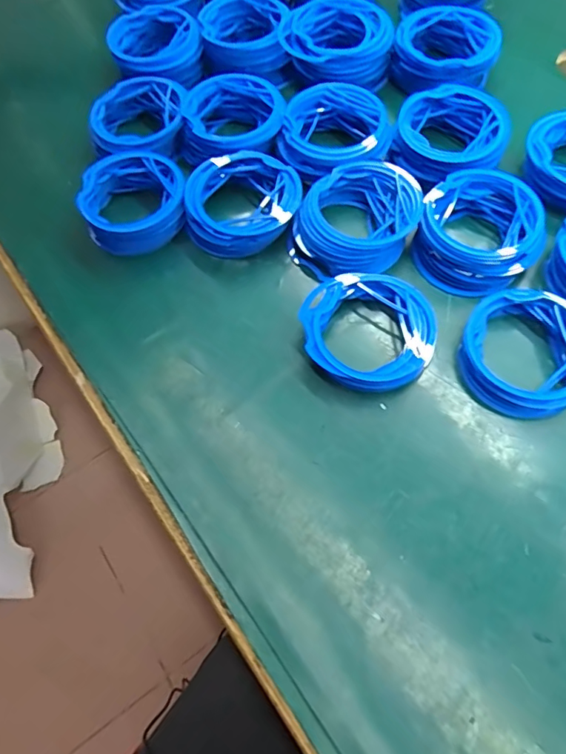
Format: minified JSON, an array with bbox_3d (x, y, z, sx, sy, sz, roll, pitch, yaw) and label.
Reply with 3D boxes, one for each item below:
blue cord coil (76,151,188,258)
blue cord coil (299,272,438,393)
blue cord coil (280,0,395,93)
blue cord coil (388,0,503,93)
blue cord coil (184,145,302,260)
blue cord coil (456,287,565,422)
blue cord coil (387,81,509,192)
[{"bbox_3d":[-0.139,-0.166,0.457,0.096,0.048,0.095,-1,64,3],"label":"blue cord coil"},{"bbox_3d":[0.068,-0.037,0.392,0.104,0.027,0.097,-1,64,3],"label":"blue cord coil"},{"bbox_3d":[0.056,-0.352,0.516,0.110,0.048,0.083,-14,64,-3],"label":"blue cord coil"},{"bbox_3d":[0.169,-0.339,0.507,0.102,0.048,0.093,-1,64,3],"label":"blue cord coil"},{"bbox_3d":[-0.038,-0.159,0.446,0.103,0.039,0.095,-1,64,3],"label":"blue cord coil"},{"bbox_3d":[0.190,-0.020,0.378,0.095,0.026,0.098,-1,64,3],"label":"blue cord coil"},{"bbox_3d":[0.161,-0.229,0.464,0.098,0.044,0.093,-1,64,3],"label":"blue cord coil"}]

